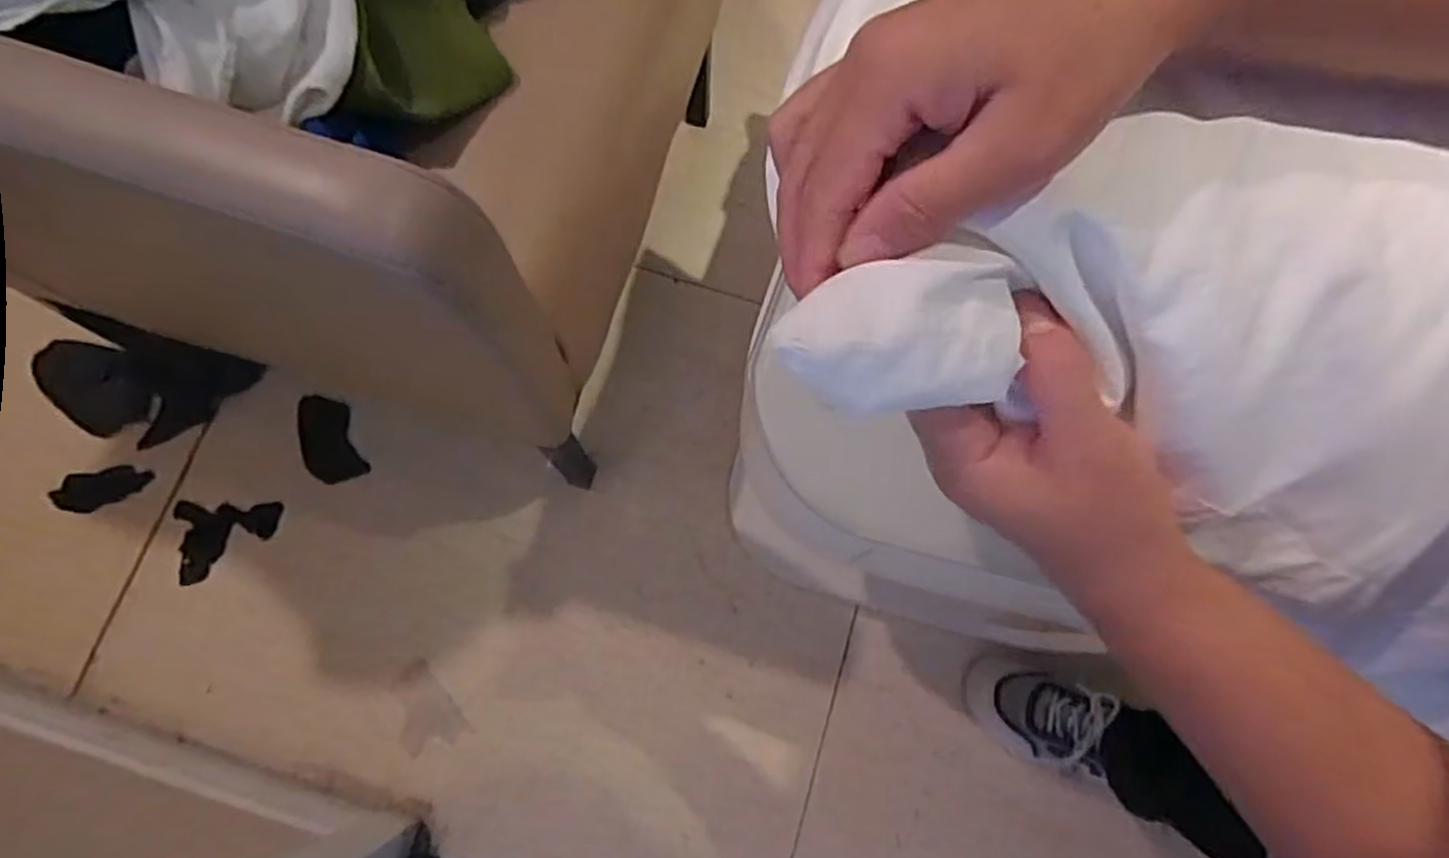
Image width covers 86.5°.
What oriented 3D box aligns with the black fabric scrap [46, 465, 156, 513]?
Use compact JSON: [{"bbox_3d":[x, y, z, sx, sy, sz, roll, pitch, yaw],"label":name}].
[{"bbox_3d":[-0.819,0.078,1.017,0.129,0.014,0.051,-12,76,-5],"label":"black fabric scrap"}]

